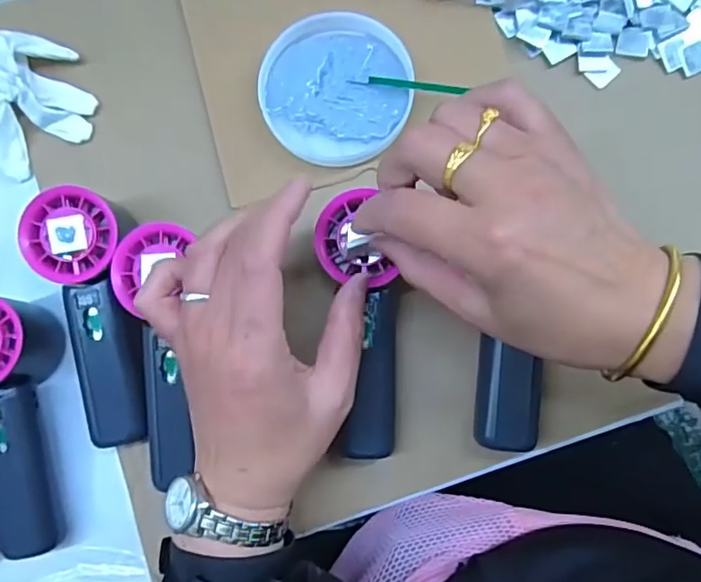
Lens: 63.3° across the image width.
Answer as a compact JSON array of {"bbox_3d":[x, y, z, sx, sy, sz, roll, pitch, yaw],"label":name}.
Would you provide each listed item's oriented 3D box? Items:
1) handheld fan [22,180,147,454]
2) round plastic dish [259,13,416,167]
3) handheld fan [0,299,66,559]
[{"bbox_3d":[-0.147,0.015,0.354,0.060,0.058,0.152,-14,81,1],"label":"handheld fan"},{"bbox_3d":[-0.010,-0.132,0.375,0.097,0.026,0.089,0,87,3],"label":"round plastic dish"},{"bbox_3d":[-0.213,0.083,0.350,0.058,0.052,0.152,-4,82,3],"label":"handheld fan"}]

